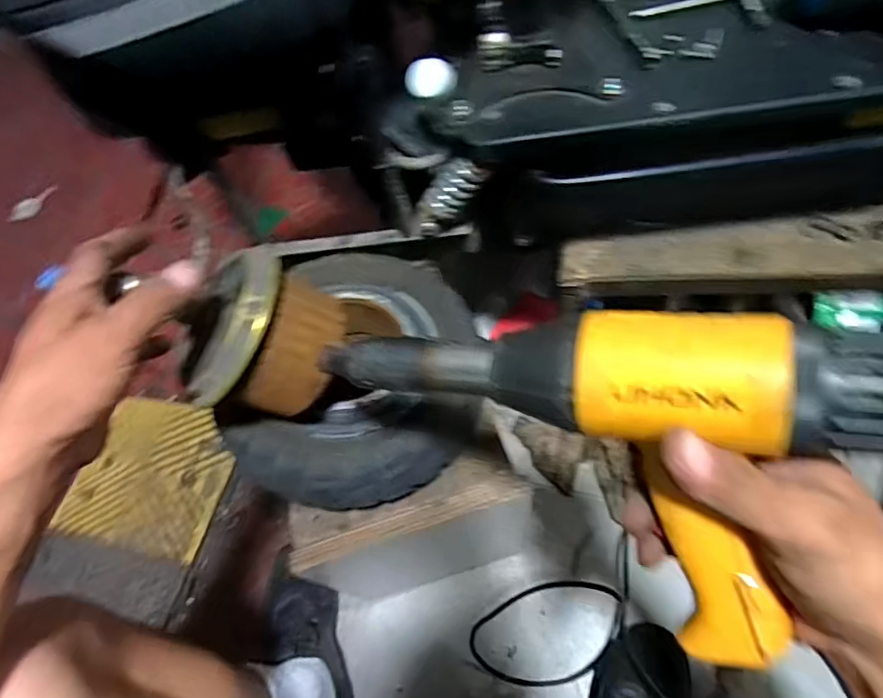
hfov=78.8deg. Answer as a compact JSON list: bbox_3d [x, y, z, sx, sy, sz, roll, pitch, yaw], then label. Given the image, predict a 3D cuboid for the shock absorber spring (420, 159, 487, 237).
[{"bbox_3d":[0.010,-0.150,0.530,0.039,0.100,0.028,15,54,-29],"label":"shock absorber spring"}]

